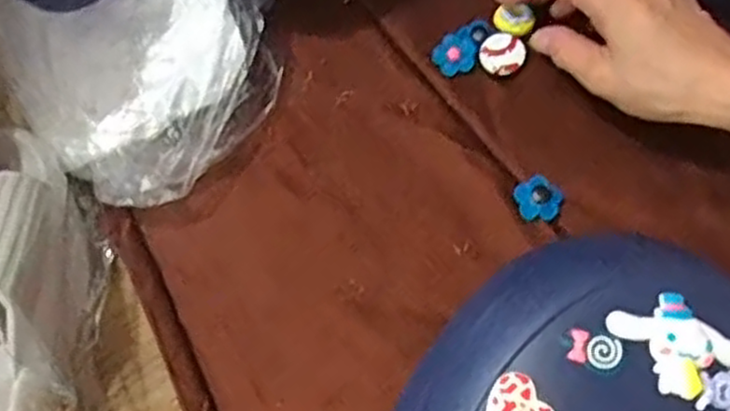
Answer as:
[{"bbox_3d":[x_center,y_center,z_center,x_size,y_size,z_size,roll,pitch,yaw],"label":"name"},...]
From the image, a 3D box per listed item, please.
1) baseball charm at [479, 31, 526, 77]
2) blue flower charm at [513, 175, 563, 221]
[{"bbox_3d":[0.080,-0.089,0.438,0.025,0.006,0.027,-2,71,6],"label":"baseball charm"},{"bbox_3d":[0.094,-0.004,0.403,0.024,0.009,0.025,-2,71,6],"label":"blue flower charm"}]

